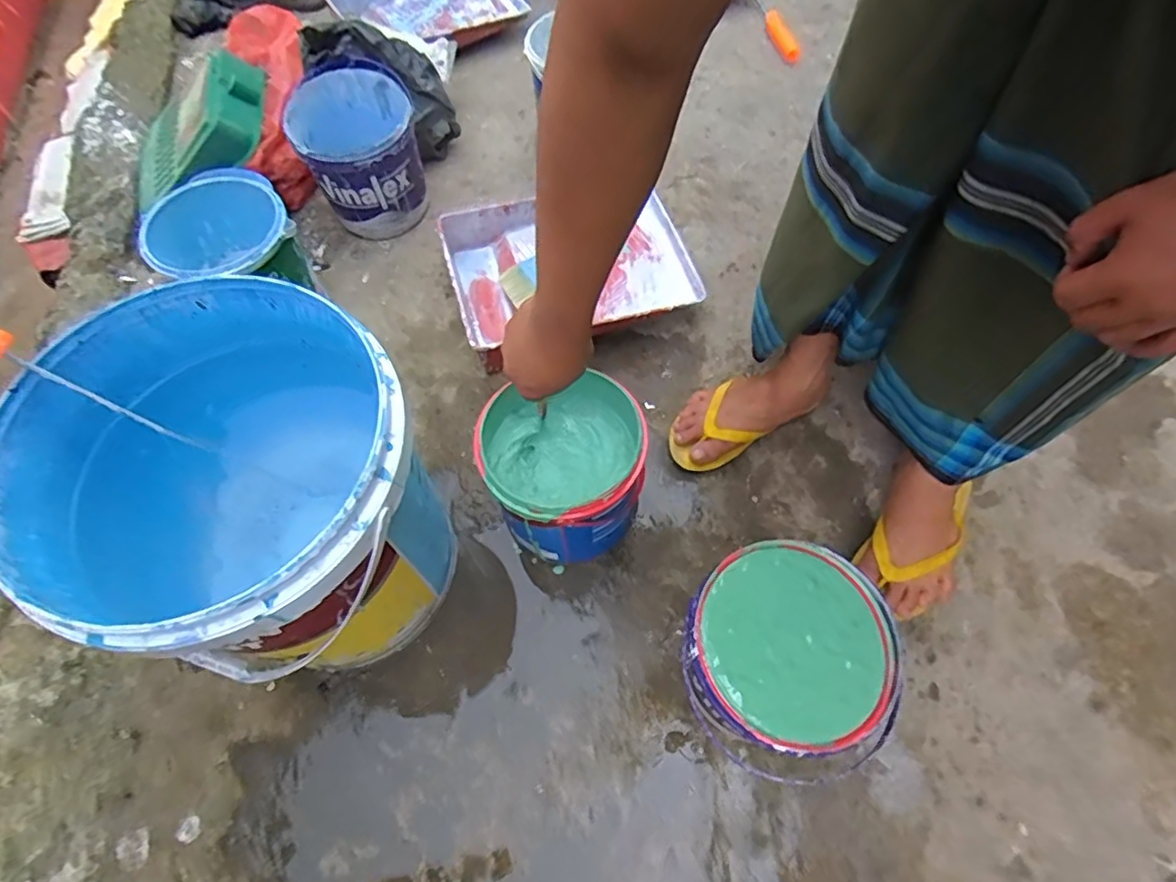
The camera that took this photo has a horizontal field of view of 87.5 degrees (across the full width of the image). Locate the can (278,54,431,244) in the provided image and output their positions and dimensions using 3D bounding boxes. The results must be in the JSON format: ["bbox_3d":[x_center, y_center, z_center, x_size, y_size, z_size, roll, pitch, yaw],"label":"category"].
[{"bbox_3d":[-0.367,-0.464,1.013,0.185,0.192,0.205,-20,63,-10],"label":"can"}]

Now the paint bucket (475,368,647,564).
[{"bbox_3d":[-0.027,0.041,0.748,0.177,0.186,0.181,0,62,1],"label":"paint bucket"}]

